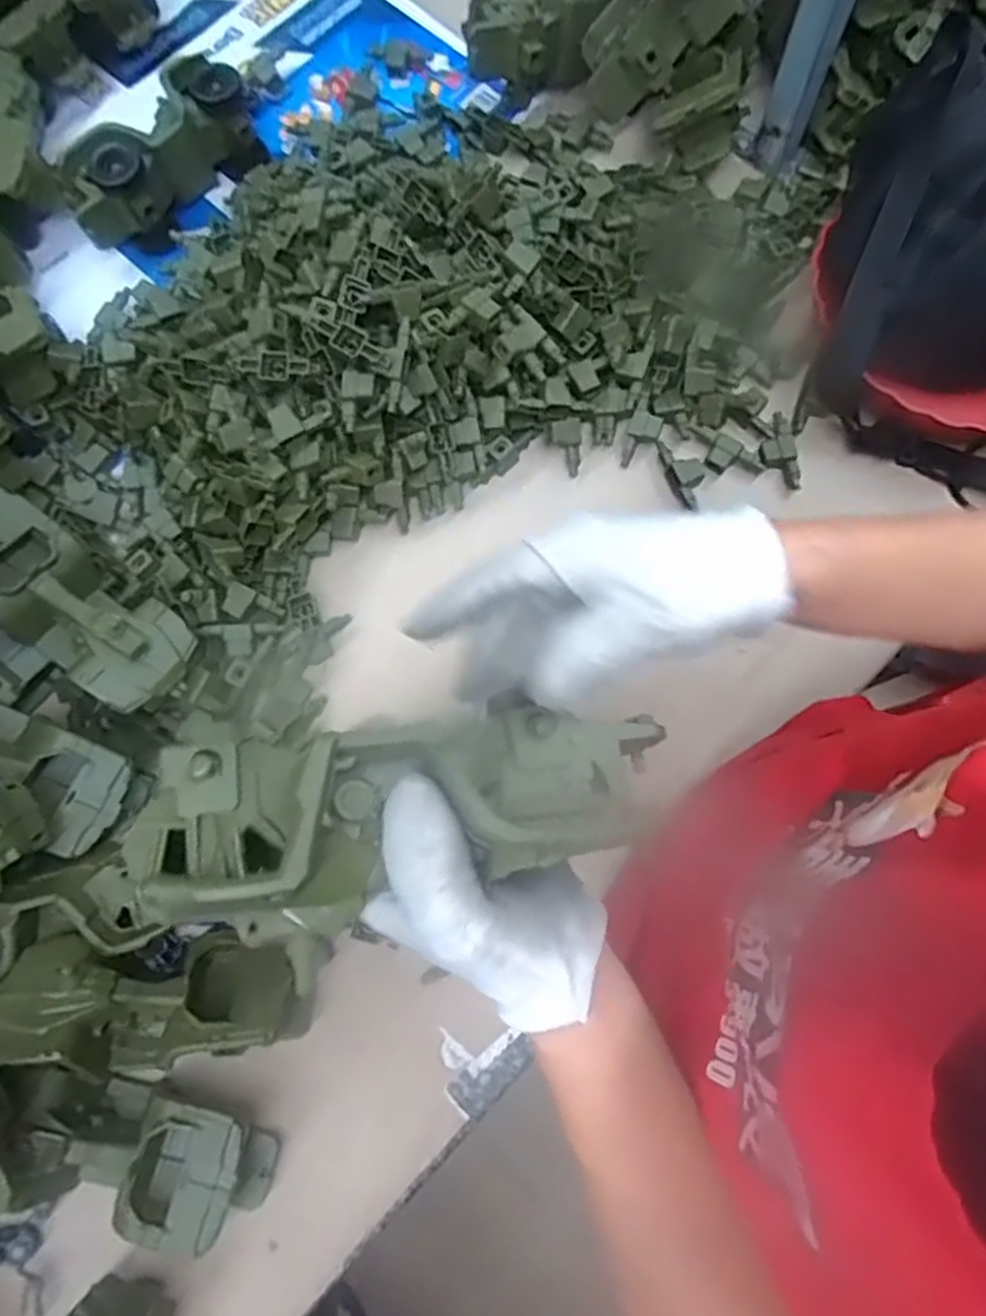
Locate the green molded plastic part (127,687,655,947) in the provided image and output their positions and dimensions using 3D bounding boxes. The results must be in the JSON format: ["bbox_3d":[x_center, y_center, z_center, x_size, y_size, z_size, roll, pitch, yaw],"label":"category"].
[{"bbox_3d":[-0.025,0.051,0.248,0.173,0.037,0.063,-7,76,-15],"label":"green molded plastic part"}]

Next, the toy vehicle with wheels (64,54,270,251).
[{"bbox_3d":[-0.294,-0.442,0.648,0.179,0.079,0.065,-42,79,-8],"label":"toy vehicle with wheels"}]

